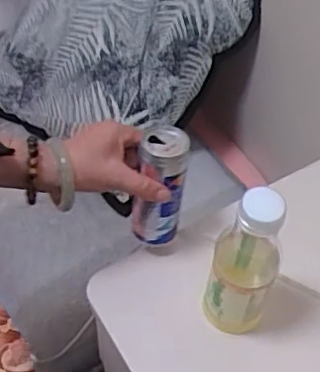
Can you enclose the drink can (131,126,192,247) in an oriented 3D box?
[{"bbox_3d":[0.001,0.004,0.665,0.052,0.132,0.050,6,39,-5],"label":"drink can"}]

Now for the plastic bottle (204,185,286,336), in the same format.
[{"bbox_3d":[0.081,0.076,0.594,0.060,0.202,0.055,2,53,-2],"label":"plastic bottle"}]

